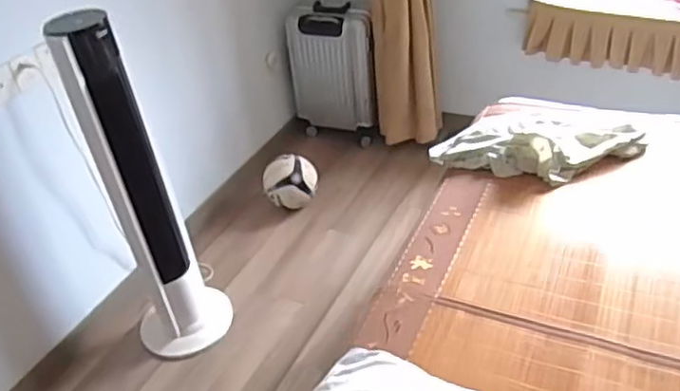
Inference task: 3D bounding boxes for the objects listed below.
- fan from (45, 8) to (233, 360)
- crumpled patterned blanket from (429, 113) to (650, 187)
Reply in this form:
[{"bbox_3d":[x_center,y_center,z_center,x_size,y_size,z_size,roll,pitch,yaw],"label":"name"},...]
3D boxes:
[{"bbox_3d":[-0.532,0.013,1.747,0.271,1.014,0.227,-14,37,-11],"label":"fan"},{"bbox_3d":[0.559,-0.178,1.769,0.511,0.099,0.371,19,43,29],"label":"crumpled patterned blanket"}]

